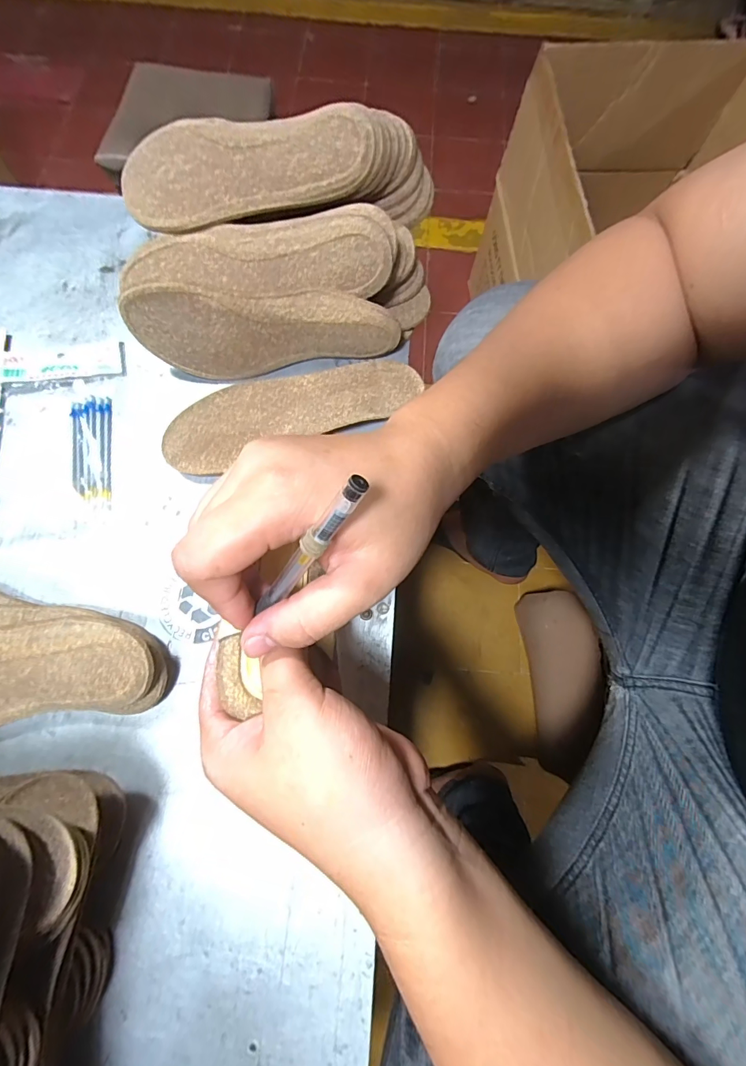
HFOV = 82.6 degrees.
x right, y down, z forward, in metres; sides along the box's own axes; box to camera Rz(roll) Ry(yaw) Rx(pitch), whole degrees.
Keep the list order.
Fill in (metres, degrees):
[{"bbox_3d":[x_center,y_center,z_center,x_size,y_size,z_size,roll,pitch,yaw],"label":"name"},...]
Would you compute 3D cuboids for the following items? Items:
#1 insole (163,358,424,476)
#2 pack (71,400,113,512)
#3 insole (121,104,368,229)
[{"bbox_3d":[-0.074,-0.118,0.400,0.237,0.019,0.078,-18,75,-7],"label":"insole"},{"bbox_3d":[-0.258,-0.076,0.388,0.033,0.005,0.109,-10,74,-4],"label":"pack"},{"bbox_3d":[-0.116,-0.307,0.363,0.227,0.019,0.082,6,103,10],"label":"insole"}]

